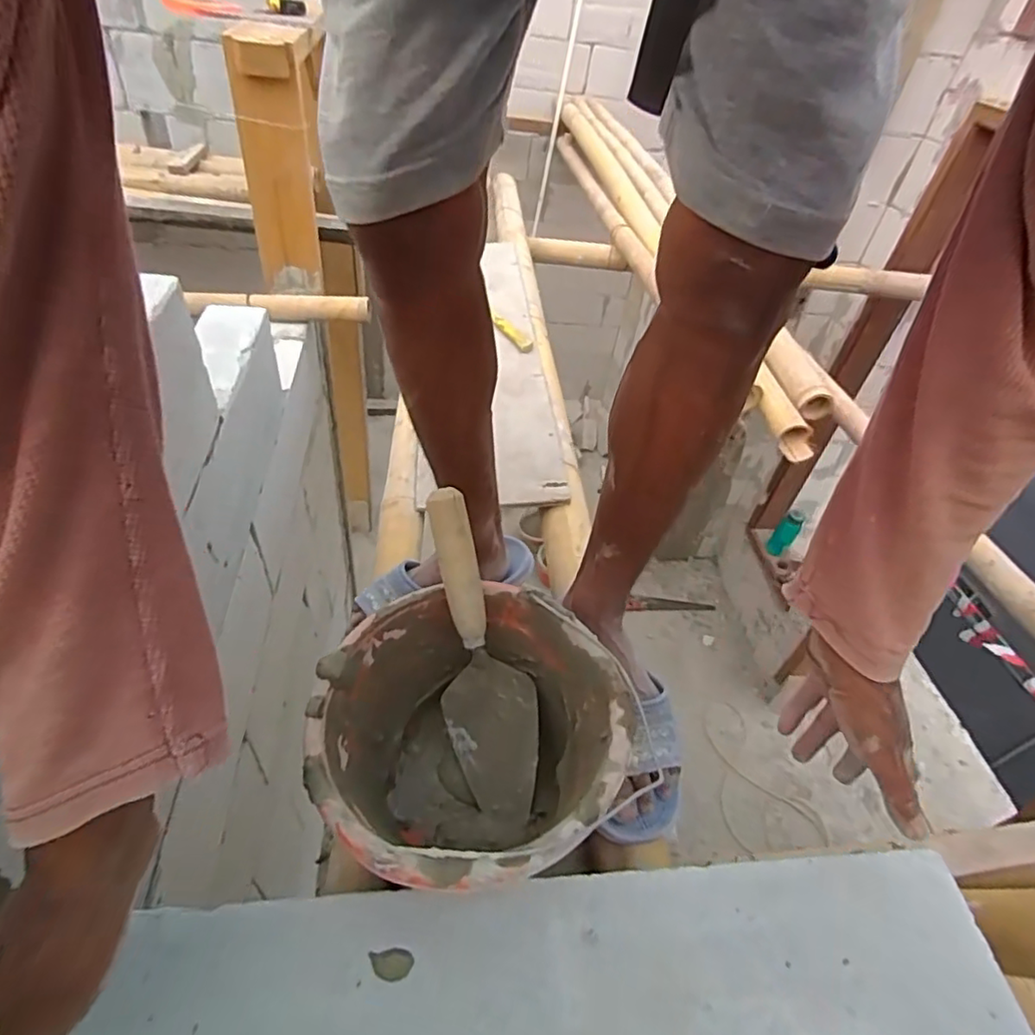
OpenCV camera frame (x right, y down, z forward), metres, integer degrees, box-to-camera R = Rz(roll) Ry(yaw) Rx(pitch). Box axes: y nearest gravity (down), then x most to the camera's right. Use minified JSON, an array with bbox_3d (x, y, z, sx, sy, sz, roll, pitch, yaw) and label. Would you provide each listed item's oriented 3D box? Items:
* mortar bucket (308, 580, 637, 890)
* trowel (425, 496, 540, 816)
[{"bbox_3d":[-0.044,0.198,0.506,0.231,0.163,0.231,4,44,-4],"label":"mortar bucket"},{"bbox_3d":[-0.031,0.120,0.528,0.074,0.288,0.050,-13,10,-20],"label":"trowel"}]

